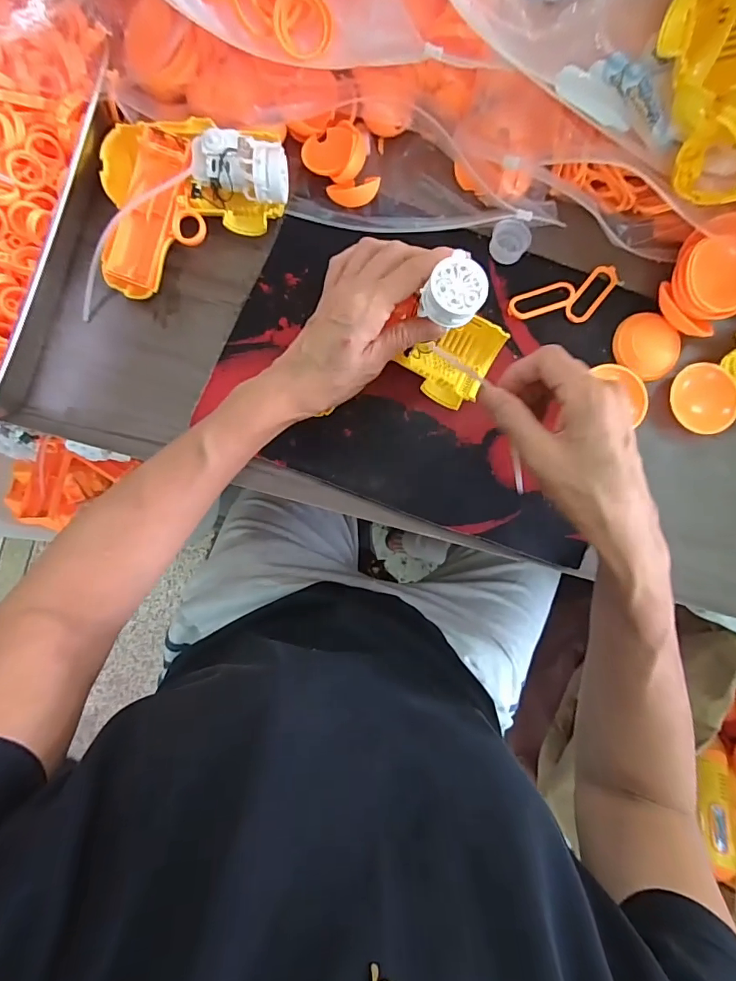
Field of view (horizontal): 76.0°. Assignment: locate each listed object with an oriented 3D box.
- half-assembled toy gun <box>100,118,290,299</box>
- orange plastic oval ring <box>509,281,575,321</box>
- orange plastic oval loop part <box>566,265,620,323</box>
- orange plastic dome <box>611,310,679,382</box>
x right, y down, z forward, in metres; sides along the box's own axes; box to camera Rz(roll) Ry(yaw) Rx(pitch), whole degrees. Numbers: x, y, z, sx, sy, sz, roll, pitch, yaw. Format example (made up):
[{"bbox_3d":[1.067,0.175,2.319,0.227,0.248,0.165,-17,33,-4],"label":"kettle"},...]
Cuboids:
[{"bbox_3d":[-0.130,-0.213,0.351,0.136,0.033,0.120,0,88,-2],"label":"half-assembled toy gun"},{"bbox_3d":[0.141,-0.154,0.381,0.056,0.004,0.022,-19,86,-1],"label":"orange plastic oval ring"},{"bbox_3d":[0.182,-0.159,0.383,0.023,0.005,0.056,40,87,0],"label":"orange plastic oval loop part"},{"bbox_3d":[0.220,-0.114,0.372,0.043,0.013,0.051,-40,89,-3],"label":"orange plastic dome"}]

